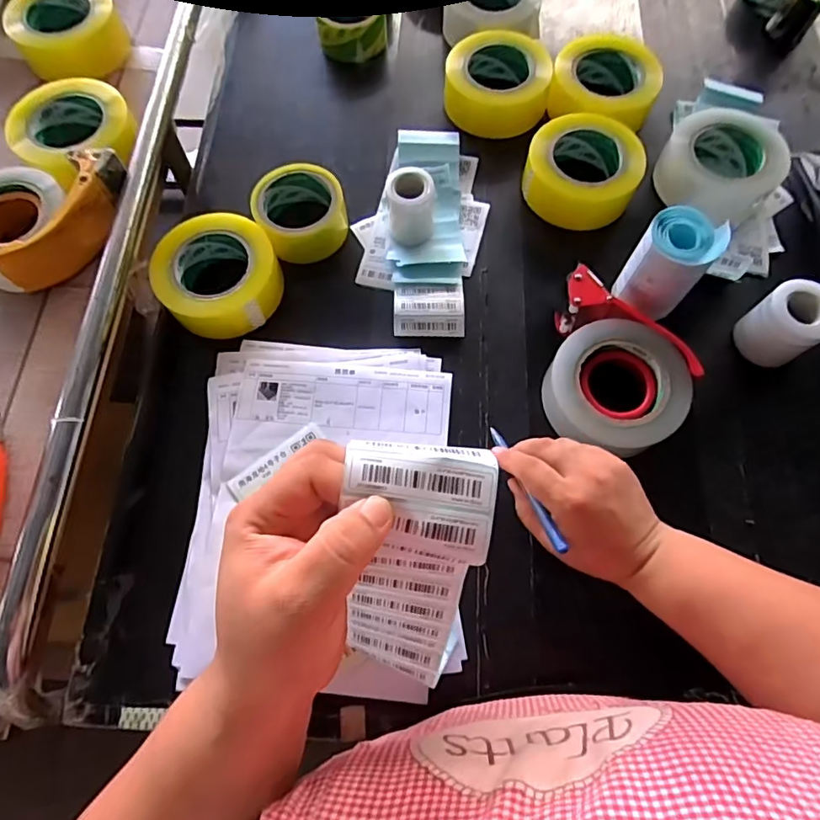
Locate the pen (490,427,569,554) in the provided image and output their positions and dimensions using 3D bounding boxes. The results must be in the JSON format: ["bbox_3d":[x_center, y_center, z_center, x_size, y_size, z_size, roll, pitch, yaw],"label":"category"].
[{"bbox_3d":[0.091,0.059,0.422,0.007,0.009,0.128,-15,44,-6],"label":"pen"}]

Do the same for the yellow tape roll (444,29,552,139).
[{"bbox_3d":[0.105,-0.391,0.630,0.121,0.061,0.121,0,70,-1],"label":"yellow tape roll"}]

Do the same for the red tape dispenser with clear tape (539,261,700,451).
[{"bbox_3d":[0.194,-0.034,0.497,0.124,0.063,0.160,17,71,5],"label":"red tape dispenser with clear tape"}]

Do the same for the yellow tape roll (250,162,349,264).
[{"bbox_3d":[-0.119,-0.217,0.572,0.094,0.047,0.094,0,70,-1],"label":"yellow tape roll"}]

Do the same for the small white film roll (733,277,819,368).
[{"bbox_3d":[0.358,-0.081,0.498,0.056,0.064,0.059,0,70,-1],"label":"small white film roll"}]

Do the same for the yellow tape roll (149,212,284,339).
[{"bbox_3d":[-0.198,-0.139,0.539,0.120,0.053,0.111,0,70,-1],"label":"yellow tape roll"}]

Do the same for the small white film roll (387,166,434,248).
[{"bbox_3d":[0.003,-0.214,0.557,0.050,0.063,0.050,0,70,-1],"label":"small white film roll"}]

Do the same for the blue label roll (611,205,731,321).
[{"bbox_3d":[0.244,-0.137,0.501,0.064,0.095,0.066,0,70,-1],"label":"blue label roll"}]

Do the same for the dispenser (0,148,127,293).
[{"bbox_3d":[-0.369,-0.197,0.529,0.129,0.060,0.162,27,72,9],"label":"dispenser"}]

